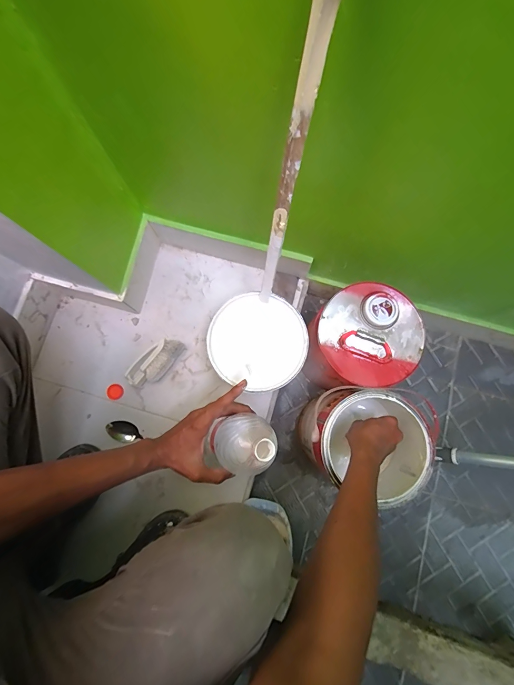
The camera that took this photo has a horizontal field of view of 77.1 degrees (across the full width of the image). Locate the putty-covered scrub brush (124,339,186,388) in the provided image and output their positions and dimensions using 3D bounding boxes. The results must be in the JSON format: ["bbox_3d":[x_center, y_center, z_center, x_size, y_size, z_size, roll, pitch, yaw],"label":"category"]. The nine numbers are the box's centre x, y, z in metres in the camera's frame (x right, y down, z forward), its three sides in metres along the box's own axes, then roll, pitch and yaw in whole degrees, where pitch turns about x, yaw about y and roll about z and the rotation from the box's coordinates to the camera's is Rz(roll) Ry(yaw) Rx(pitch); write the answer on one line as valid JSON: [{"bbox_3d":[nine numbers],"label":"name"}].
[{"bbox_3d":[-0.202,0.038,0.643,0.128,0.043,0.061,-41,84,-6],"label":"putty-covered scrub brush"}]

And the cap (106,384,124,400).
[{"bbox_3d":[-0.287,0.101,0.653,0.032,0.006,0.031,0,81,0],"label":"cap"}]

